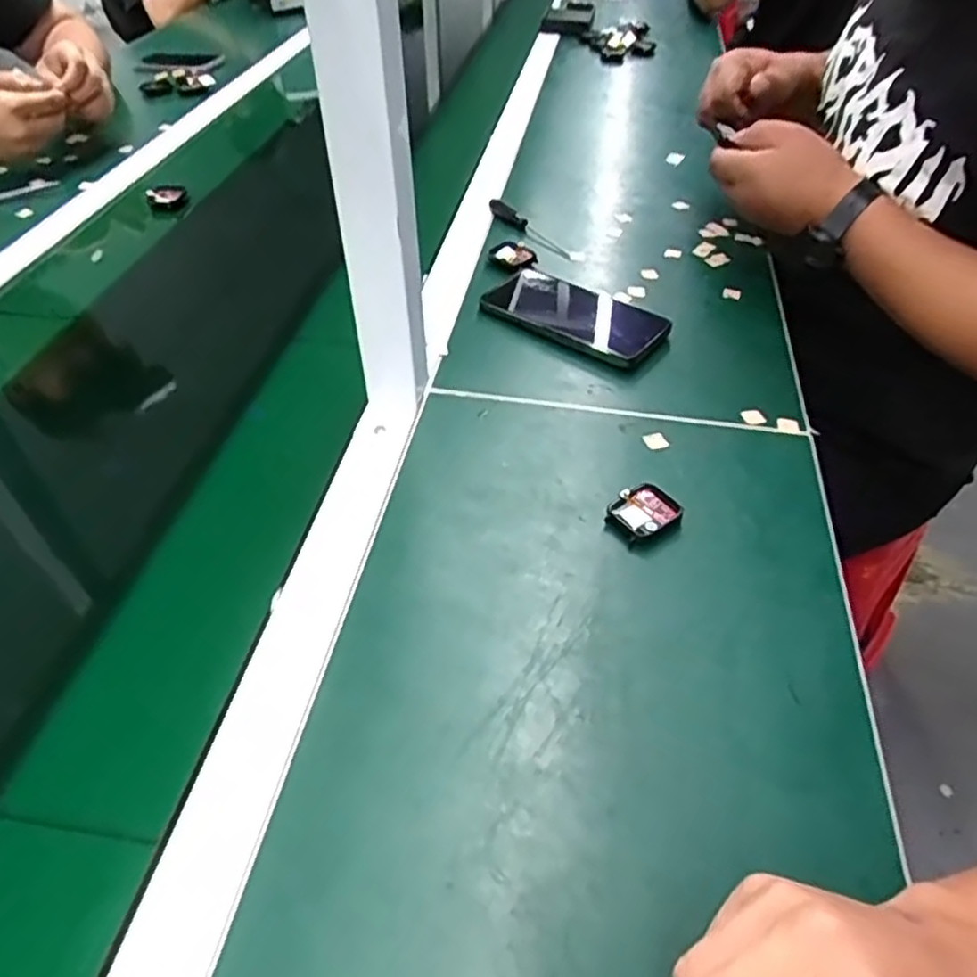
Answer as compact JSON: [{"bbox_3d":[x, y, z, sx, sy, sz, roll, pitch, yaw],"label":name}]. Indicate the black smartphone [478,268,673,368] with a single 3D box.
[{"bbox_3d":[0.081,-0.162,0.641,0.161,0.009,0.091,29,53,23],"label":"black smartphone"}]

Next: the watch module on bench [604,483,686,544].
[{"bbox_3d":[0.103,0.016,0.468,0.048,0.010,0.036,-32,55,-27],"label":"watch module on bench"}]

